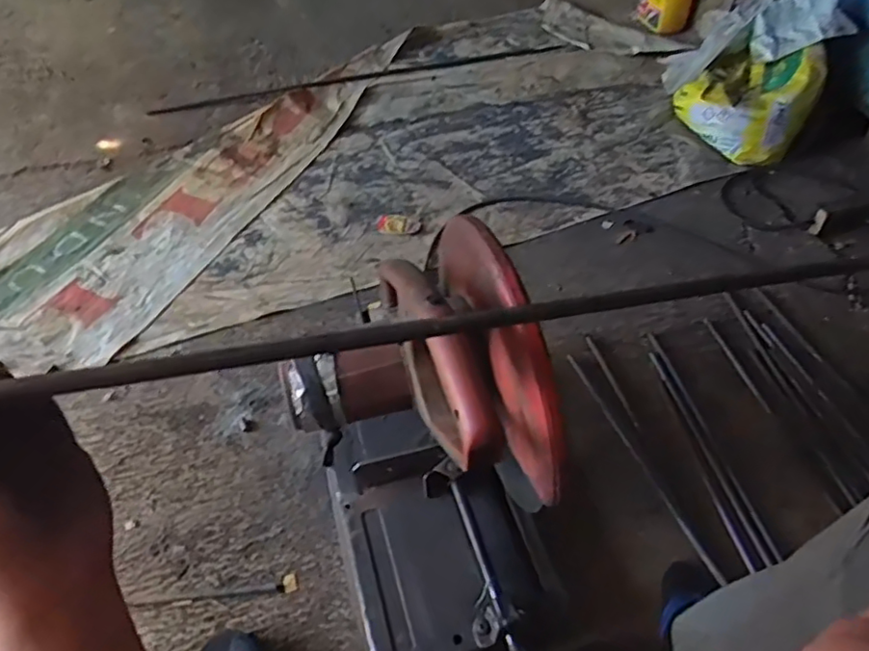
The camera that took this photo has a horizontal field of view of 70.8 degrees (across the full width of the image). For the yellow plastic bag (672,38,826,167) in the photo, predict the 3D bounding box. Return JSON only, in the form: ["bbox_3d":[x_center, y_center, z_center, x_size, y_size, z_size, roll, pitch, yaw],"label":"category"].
[{"bbox_3d":[0.738,-0.544,1.460,0.280,0.207,0.182,20,51,14],"label":"yellow plastic bag"}]

